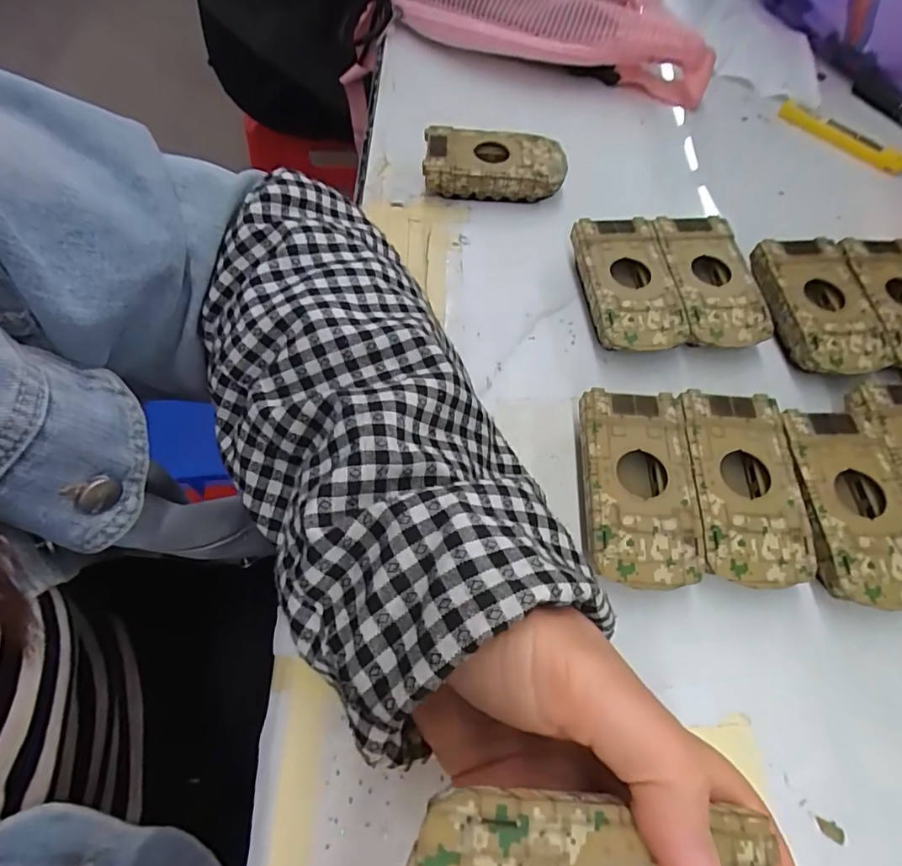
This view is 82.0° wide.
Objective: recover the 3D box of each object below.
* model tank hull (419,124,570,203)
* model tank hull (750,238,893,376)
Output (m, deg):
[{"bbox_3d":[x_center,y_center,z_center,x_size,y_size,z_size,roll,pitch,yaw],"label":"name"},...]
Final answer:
[{"bbox_3d":[0.031,-0.186,0.363,0.095,0.026,0.046,1,64,-2],"label":"model tank hull"},{"bbox_3d":[0.219,-0.075,0.312,0.052,0.017,0.093,-3,64,-3],"label":"model tank hull"}]

